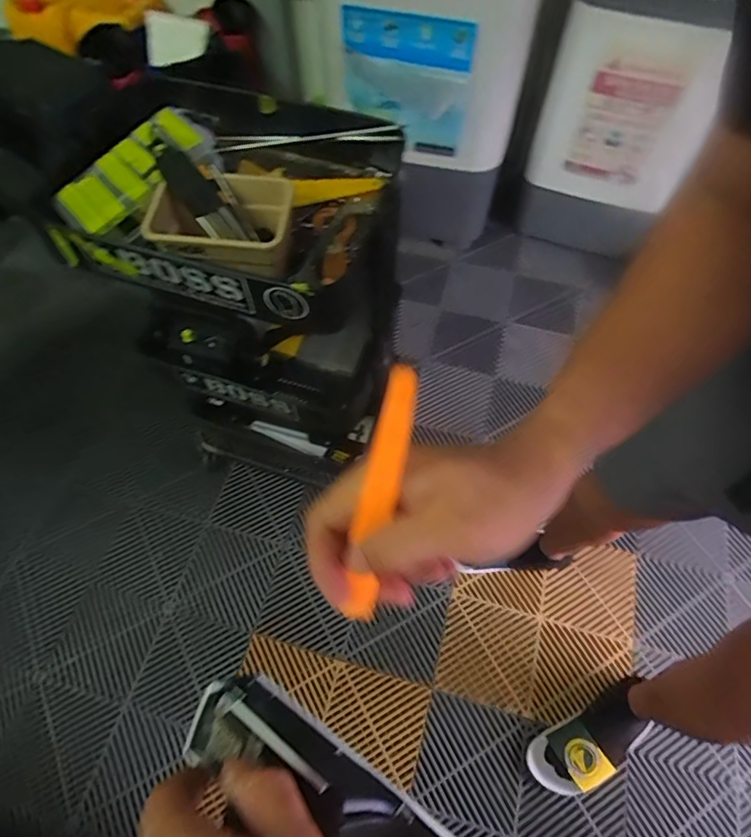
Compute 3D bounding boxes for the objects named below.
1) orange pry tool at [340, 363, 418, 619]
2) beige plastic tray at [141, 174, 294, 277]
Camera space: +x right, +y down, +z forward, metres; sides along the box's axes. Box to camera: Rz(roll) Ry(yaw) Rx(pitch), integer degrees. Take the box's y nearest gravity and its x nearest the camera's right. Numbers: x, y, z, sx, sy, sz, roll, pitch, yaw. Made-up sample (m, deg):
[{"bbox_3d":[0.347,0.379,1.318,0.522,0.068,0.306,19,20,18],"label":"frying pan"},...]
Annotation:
[{"bbox_3d":[0.002,0.040,0.242,0.015,0.135,0.005,12,21,4],"label":"orange pry tool"},{"bbox_3d":[-0.187,-0.237,0.622,0.172,0.076,0.119,3,62,2],"label":"beige plastic tray"}]

